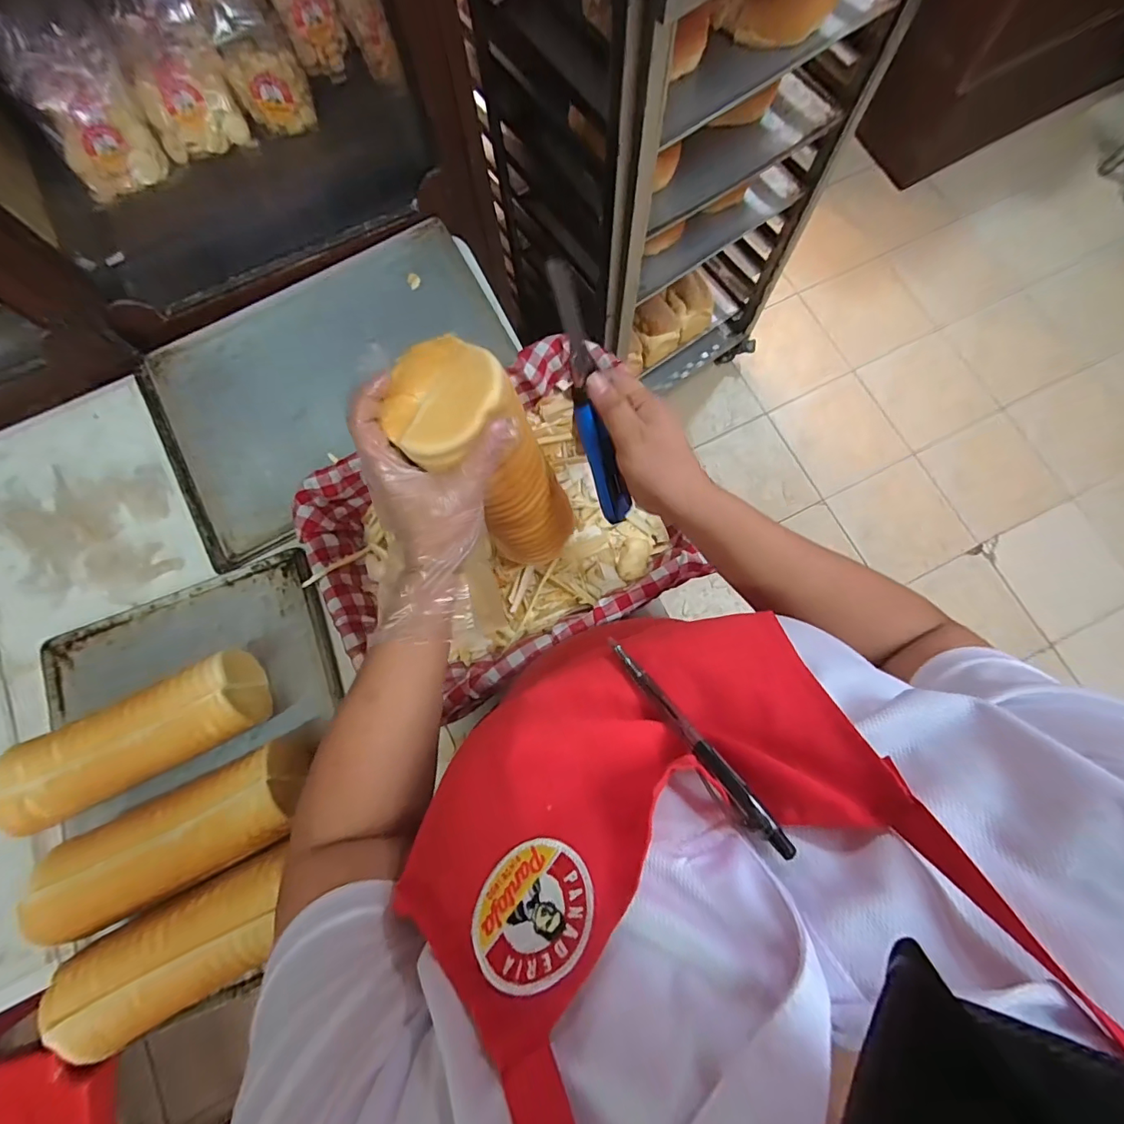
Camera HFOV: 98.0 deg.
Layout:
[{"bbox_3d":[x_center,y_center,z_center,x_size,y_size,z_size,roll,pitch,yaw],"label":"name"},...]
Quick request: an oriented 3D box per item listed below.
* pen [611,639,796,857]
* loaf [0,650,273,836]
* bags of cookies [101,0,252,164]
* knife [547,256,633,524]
[{"bbox_3d":[0.059,0.081,0.244,0.010,0.005,0.139,-34,37,-5],"label":"pen"},{"bbox_3d":[-0.447,0.189,0.527,0.230,0.098,0.089,-27,79,-4],"label":"loaf"},{"bbox_3d":[-0.477,-0.608,0.602,0.115,0.091,0.158,-27,79,-4],"label":"bags of cookies"},{"bbox_3d":[0.025,-0.111,0.371,0.029,0.215,0.014,-25,46,-4],"label":"knife"}]

